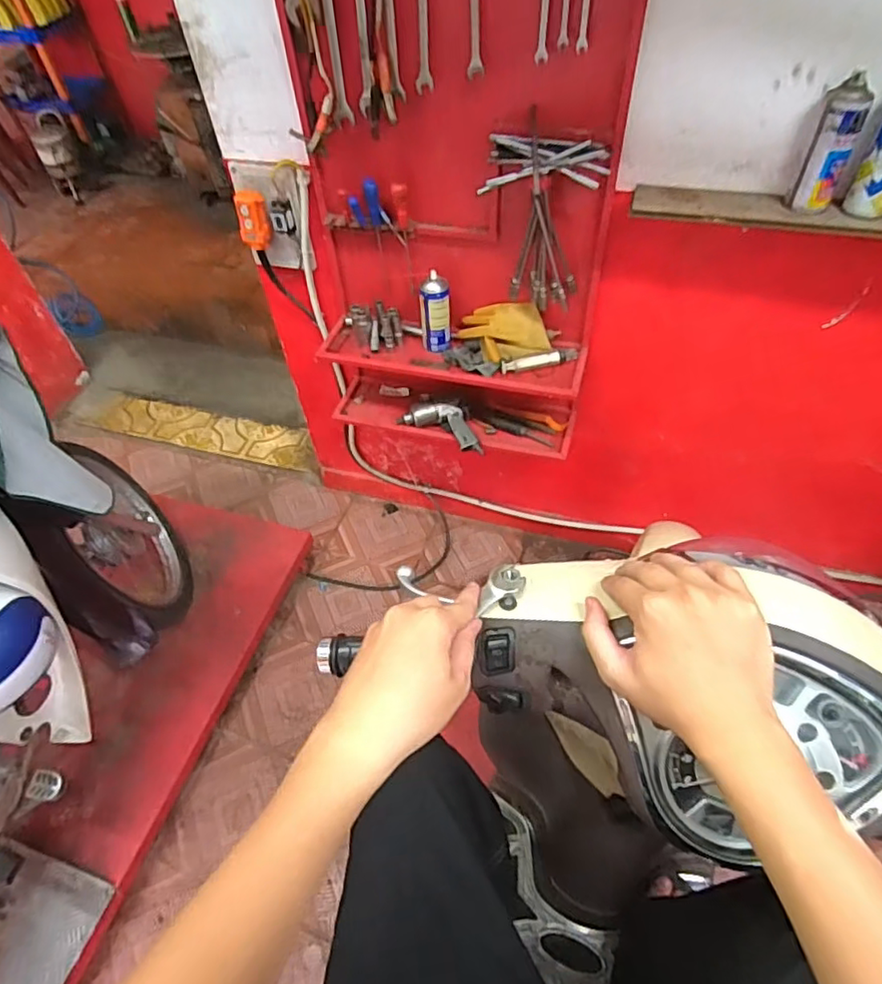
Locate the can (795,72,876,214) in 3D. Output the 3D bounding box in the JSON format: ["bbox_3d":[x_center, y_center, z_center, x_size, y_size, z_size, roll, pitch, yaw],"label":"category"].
[{"bbox_3d":[0.587,-0.516,0.893,0.062,0.170,0.055,25,57,21],"label":"can"}]

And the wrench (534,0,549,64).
[{"bbox_3d":[0.153,-0.711,0.874,0.018,0.133,0.013,-4,51,1],"label":"wrench"}]

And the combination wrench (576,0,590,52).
[{"bbox_3d":[0.211,-0.709,0.862,0.017,0.113,0.009,1,51,4],"label":"combination wrench"}]

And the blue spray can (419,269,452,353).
[{"bbox_3d":[-0.011,-0.388,1.293,0.065,0.159,0.053,-8,51,-3],"label":"blue spray can"}]

